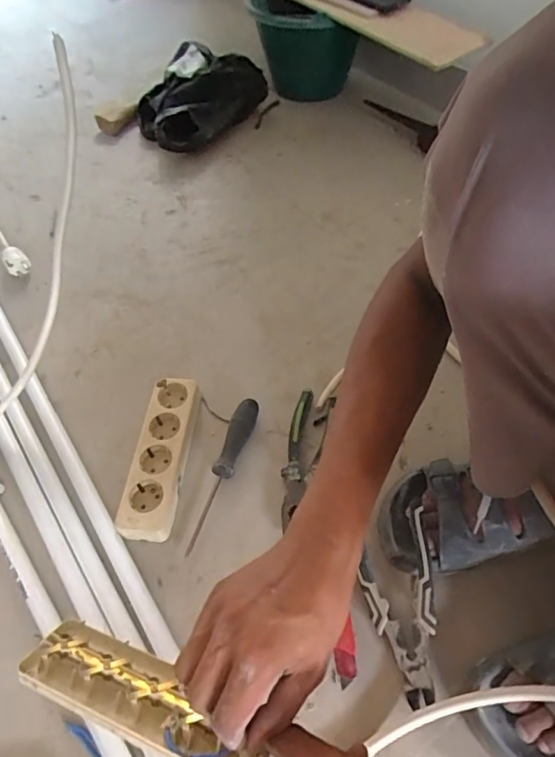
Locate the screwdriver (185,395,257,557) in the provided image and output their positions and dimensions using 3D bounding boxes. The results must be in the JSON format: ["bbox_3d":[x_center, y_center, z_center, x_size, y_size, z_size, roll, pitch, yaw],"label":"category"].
[{"bbox_3d":[-0.065,0.105,0.567,0.028,0.032,0.192,15,56,12],"label":"screwdriver"}]

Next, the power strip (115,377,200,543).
[{"bbox_3d":[-0.137,0.090,0.582,0.057,0.032,0.196,4,55,5],"label":"power strip"}]

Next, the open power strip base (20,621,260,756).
[{"bbox_3d":[-0.102,0.235,0.355,0.195,0.032,0.054,12,54,28],"label":"open power strip base"}]

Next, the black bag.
[{"bbox_3d":[-0.183,-0.597,1.028,0.218,0.120,0.271,32,61,22],"label":"black bag"}]

